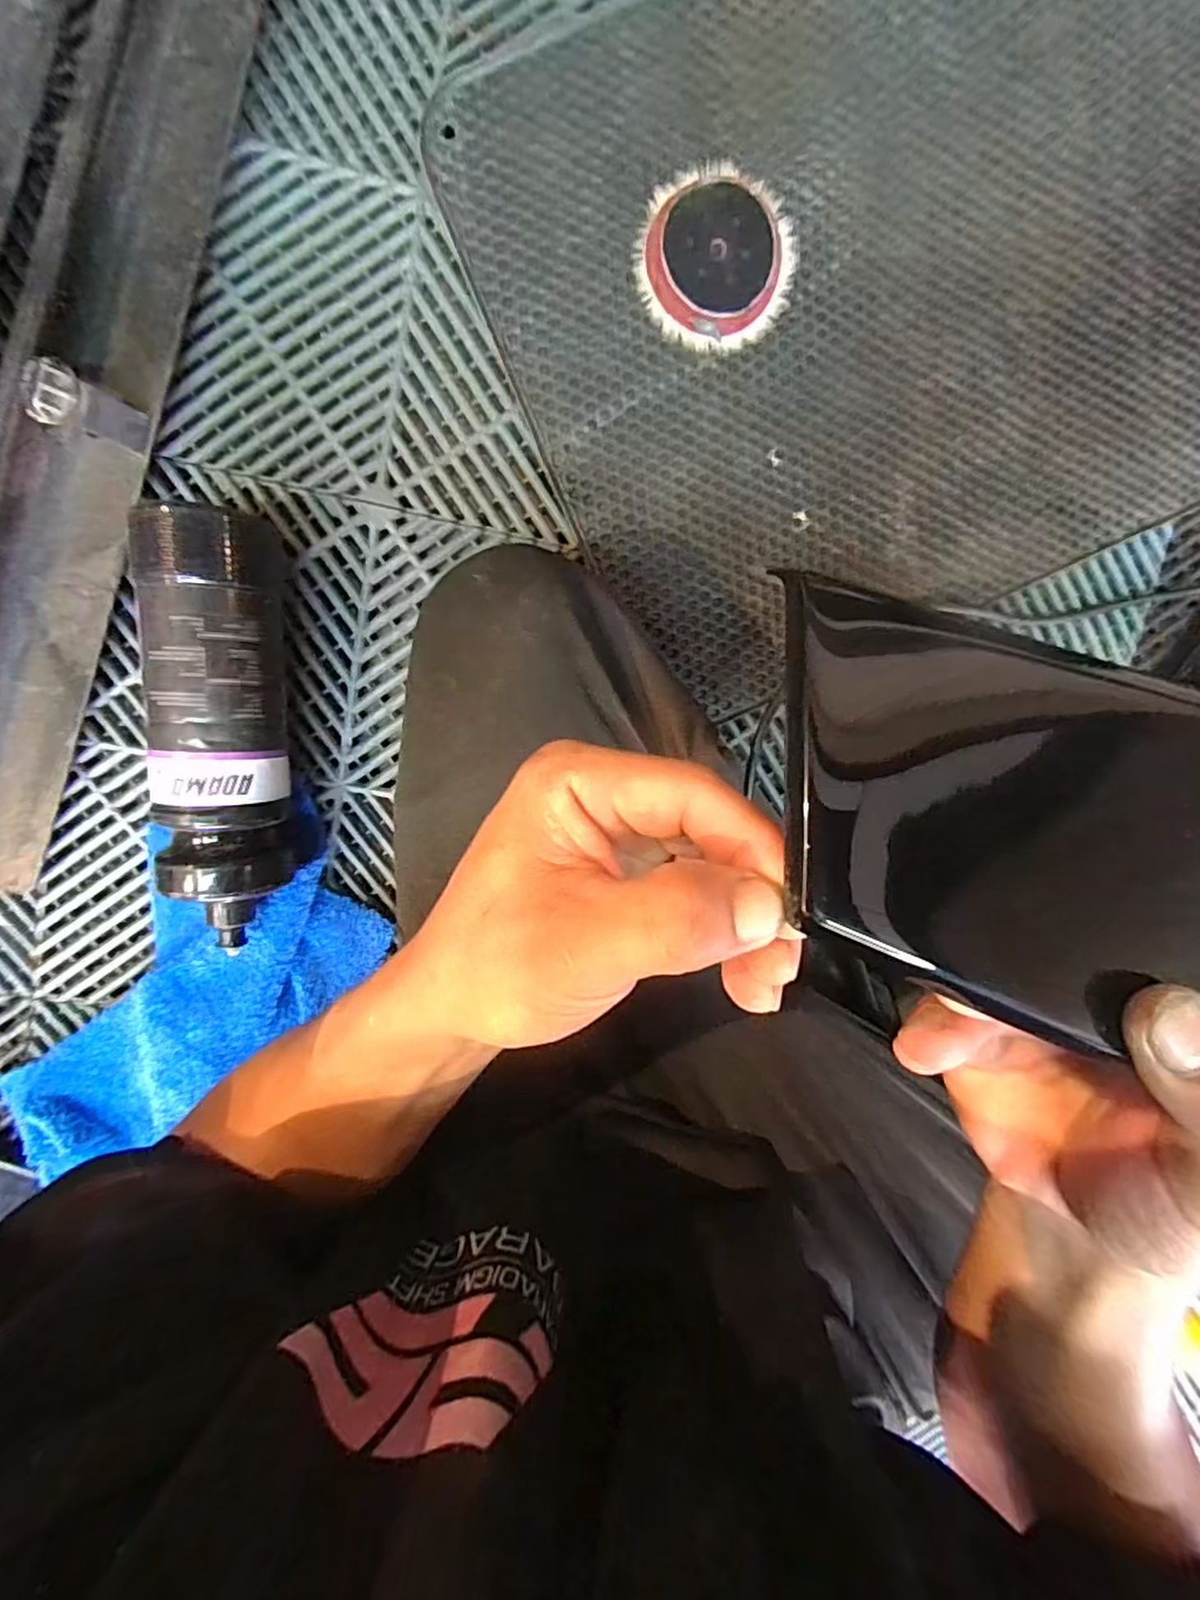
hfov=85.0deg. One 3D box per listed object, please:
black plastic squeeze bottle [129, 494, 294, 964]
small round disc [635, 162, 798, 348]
[{"bbox_3d":[-0.246,-0.041,0.432,0.074,0.082,0.279,-1,98,-7],"label":"black plastic squeeze bottle"},{"bbox_3d":[0.077,-0.357,0.433,0.102,0.021,0.102,-1,97,-5],"label":"small round disc"}]

